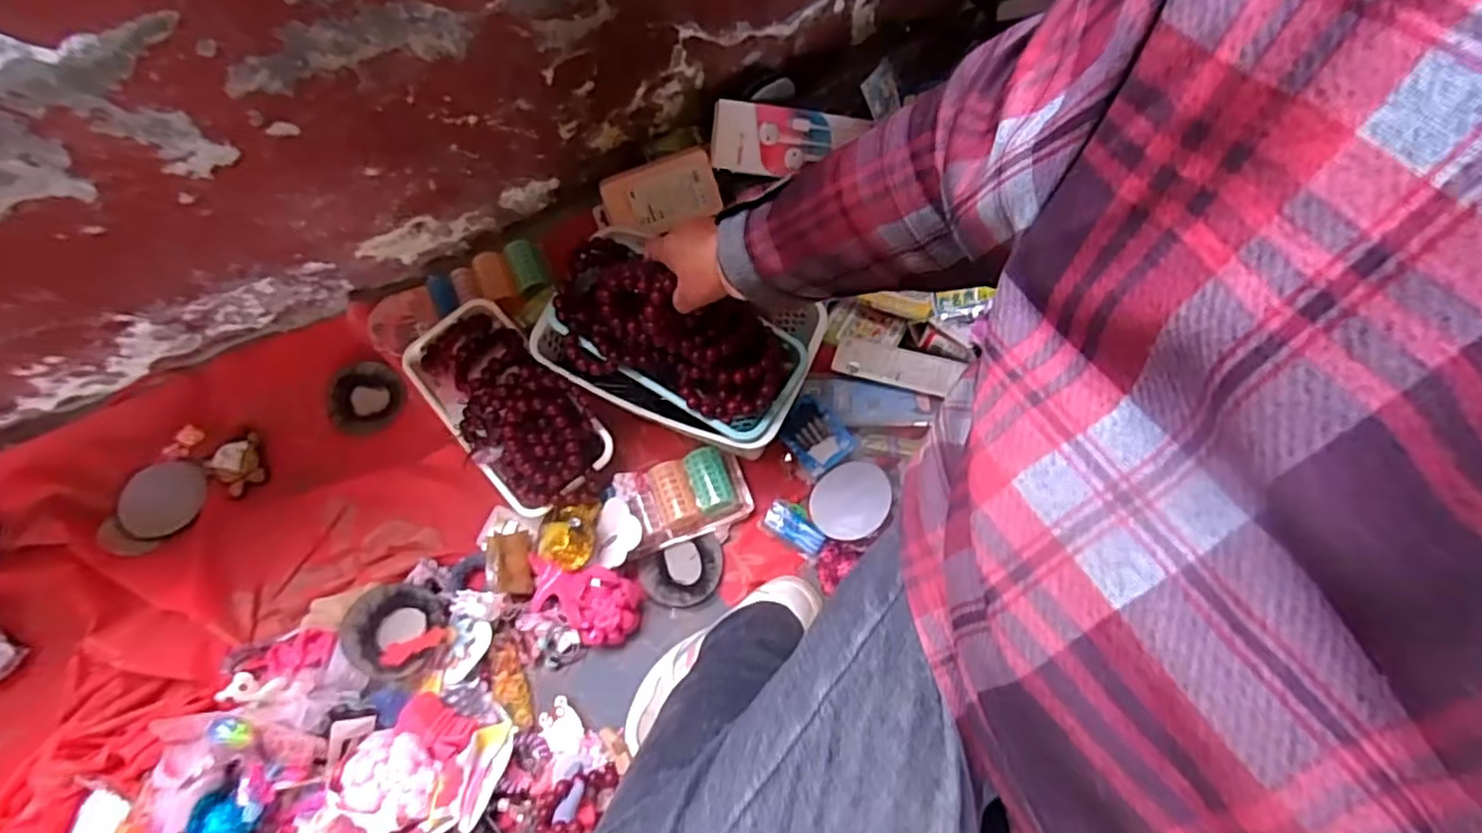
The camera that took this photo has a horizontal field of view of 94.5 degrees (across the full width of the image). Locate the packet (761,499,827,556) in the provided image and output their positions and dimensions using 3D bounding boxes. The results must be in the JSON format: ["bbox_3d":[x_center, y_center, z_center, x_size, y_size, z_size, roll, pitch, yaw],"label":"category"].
[{"bbox_3d":[0.061,0.124,0.769,0.071,0.009,0.039,29,74,10],"label":"packet"}]

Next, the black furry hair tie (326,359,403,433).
[{"bbox_3d":[-0.468,-0.022,0.859,0.088,0.026,0.089,-6,82,-10],"label":"black furry hair tie"}]

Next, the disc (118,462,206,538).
[{"bbox_3d":[-0.682,0.096,0.808,0.104,0.008,0.088,-1,71,1],"label":"disc"}]

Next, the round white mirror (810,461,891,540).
[{"bbox_3d":[0.121,0.092,0.757,0.084,0.008,0.093,0,52,13],"label":"round white mirror"}]

